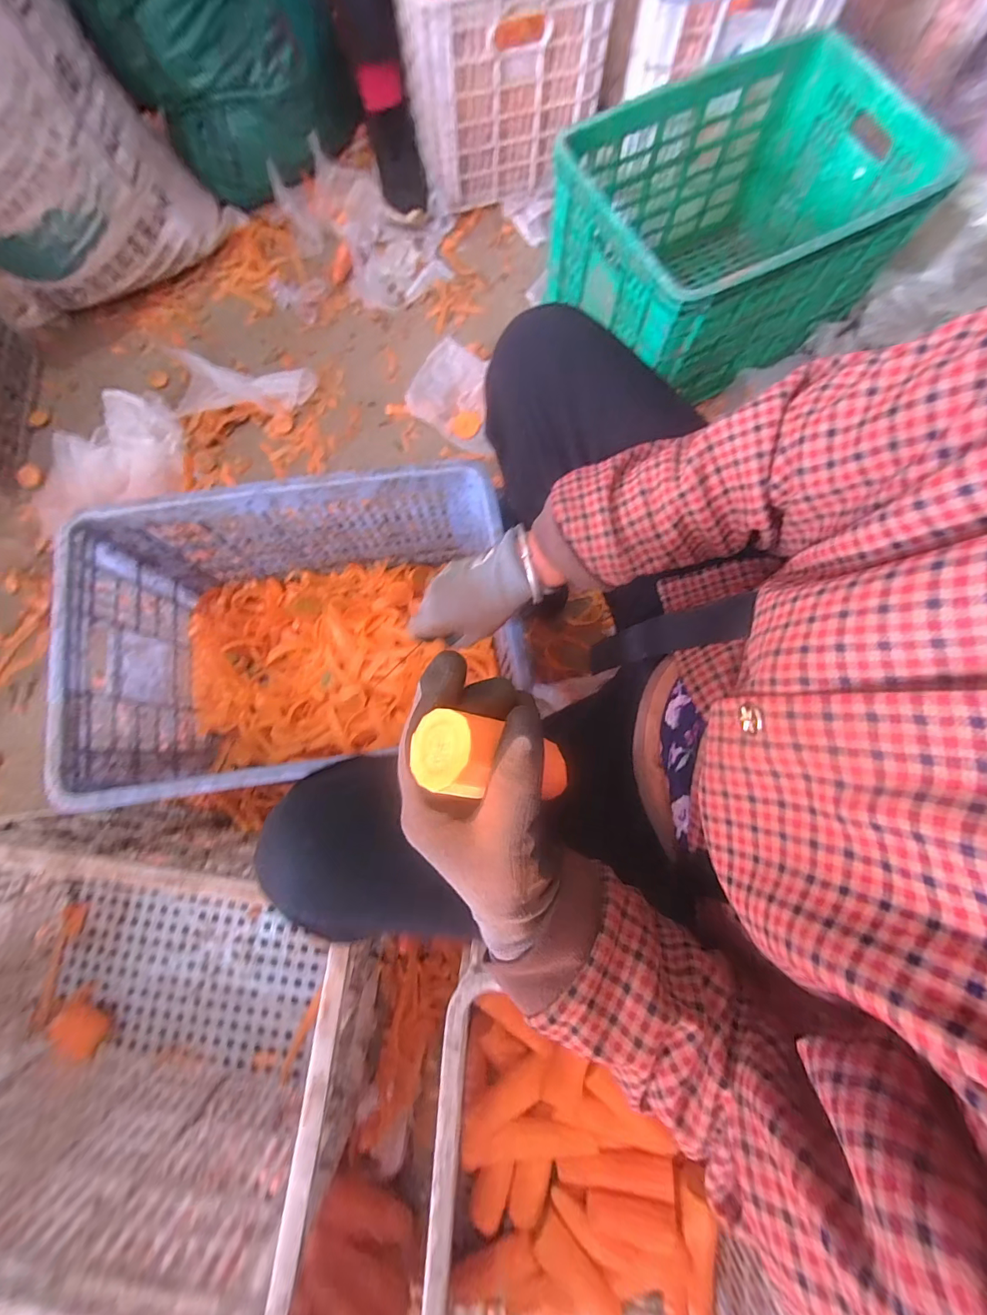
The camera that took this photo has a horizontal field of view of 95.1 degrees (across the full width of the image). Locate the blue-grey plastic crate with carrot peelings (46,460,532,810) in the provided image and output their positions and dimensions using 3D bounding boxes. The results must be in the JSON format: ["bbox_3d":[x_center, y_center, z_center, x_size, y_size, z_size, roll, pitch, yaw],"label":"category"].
[{"bbox_3d":[-0.239,-0.014,0.619,0.479,0.255,0.327,-8,78,-2],"label":"blue-grey plastic crate with carrot peelings"}]

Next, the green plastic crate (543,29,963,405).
[{"bbox_3d":[0.383,-0.686,0.751,0.499,0.252,0.342,-27,79,-5],"label":"green plastic crate"}]

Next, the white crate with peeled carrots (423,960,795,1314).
[{"bbox_3d":[0.116,0.568,0.464,0.344,0.259,0.499,4,78,1],"label":"white crate with peeled carrots"}]

